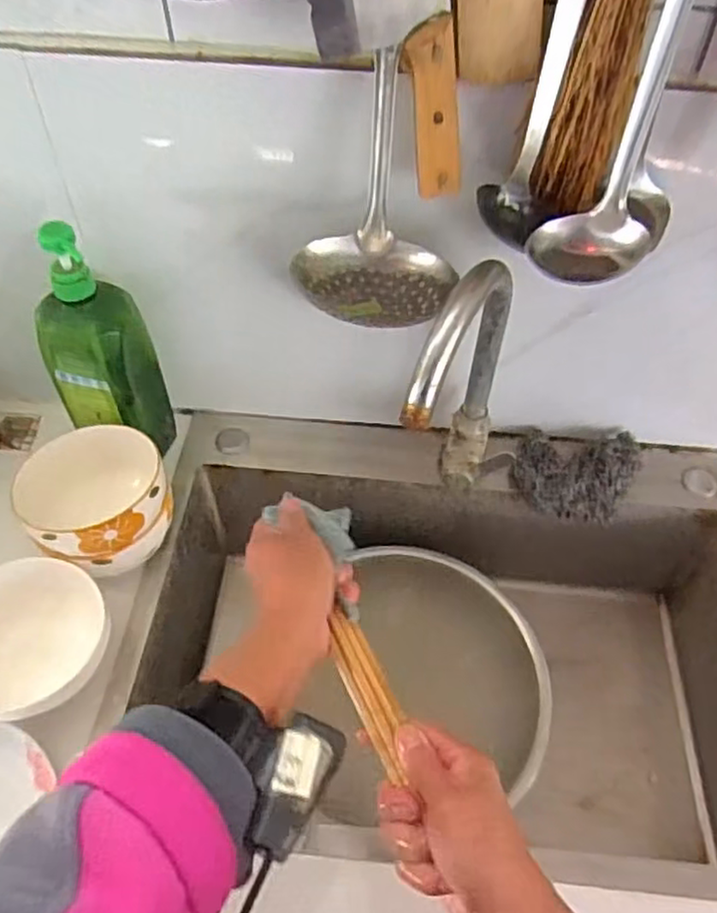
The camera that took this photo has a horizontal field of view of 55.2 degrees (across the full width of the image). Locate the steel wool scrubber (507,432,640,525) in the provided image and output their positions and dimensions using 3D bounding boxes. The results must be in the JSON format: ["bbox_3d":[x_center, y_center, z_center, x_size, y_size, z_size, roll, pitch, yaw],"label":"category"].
[{"bbox_3d":[0.239,0.017,0.753,0.135,0.027,0.101,6,52,3],"label":"steel wool scrubber"}]

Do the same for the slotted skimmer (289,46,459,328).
[{"bbox_3d":[0.014,-0.196,0.551,0.133,0.210,0.054,5,52,3],"label":"slotted skimmer"}]

